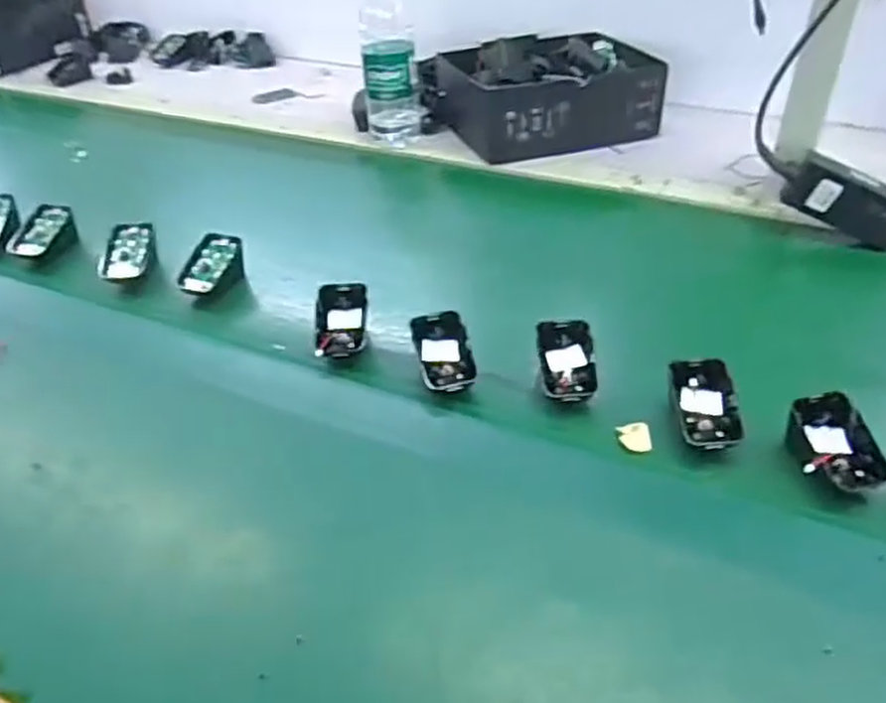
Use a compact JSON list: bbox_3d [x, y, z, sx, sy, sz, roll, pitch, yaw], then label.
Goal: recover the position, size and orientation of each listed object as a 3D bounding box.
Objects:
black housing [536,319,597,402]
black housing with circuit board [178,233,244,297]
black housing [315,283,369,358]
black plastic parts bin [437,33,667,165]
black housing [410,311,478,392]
[{"bbox_3d":[0.097,0.009,0.560,0.045,0.040,0.068,-3,40,1],"label":"black housing"},{"bbox_3d":[-0.221,-0.076,0.691,0.046,0.042,0.075,15,43,21],"label":"black housing with circuit board"},{"bbox_3d":[-0.085,-0.022,0.613,0.044,0.040,0.065,-7,40,-4],"label":"black housing"},{"bbox_3d":[0.141,-0.335,0.924,0.257,0.090,0.175,-14,41,-12],"label":"black plastic parts bin"},{"bbox_3d":[0.001,0.002,0.577,0.043,0.036,0.061,-10,40,-6],"label":"black housing"}]

